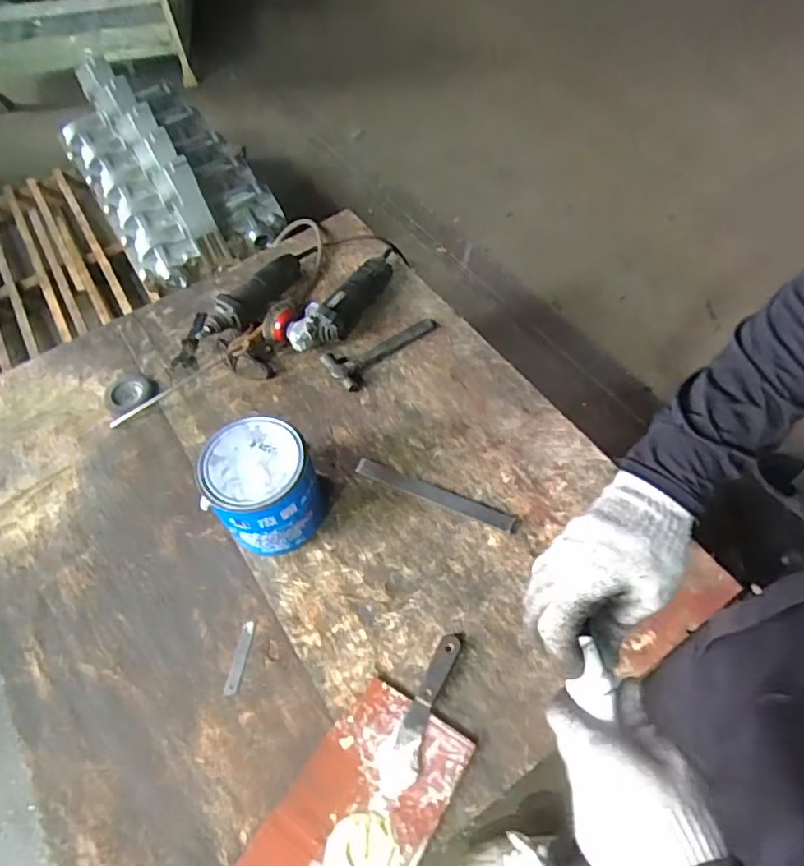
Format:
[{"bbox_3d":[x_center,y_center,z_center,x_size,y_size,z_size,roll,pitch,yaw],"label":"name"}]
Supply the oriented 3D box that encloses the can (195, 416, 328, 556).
[{"bbox_3d":[-0.204,0.086,0.866,0.149,0.169,0.146,-2,57,2],"label":"can"}]

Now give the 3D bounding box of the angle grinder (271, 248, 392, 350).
[{"bbox_3d":[-0.113,-0.257,1.134,0.307,0.068,0.109,-37,61,-19],"label":"angle grinder"}]

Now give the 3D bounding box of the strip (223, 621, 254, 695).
[{"bbox_3d":[-0.229,0.317,0.813,0.019,0.004,0.098,6,58,7],"label":"strip"}]

